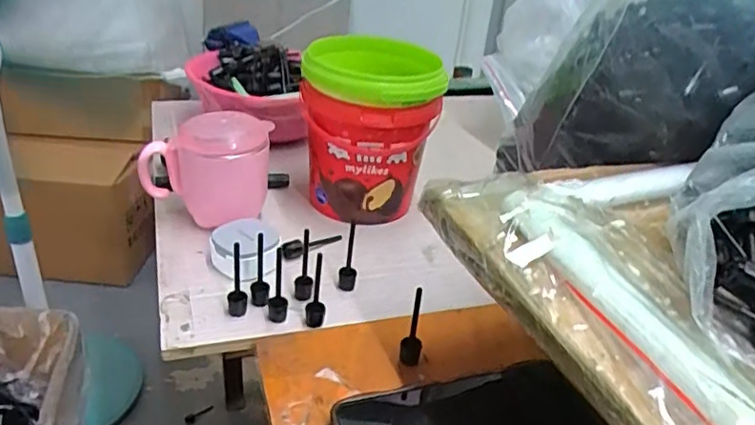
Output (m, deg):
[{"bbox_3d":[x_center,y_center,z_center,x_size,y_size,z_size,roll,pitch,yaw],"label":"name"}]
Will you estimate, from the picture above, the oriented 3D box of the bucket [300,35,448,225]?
[{"bbox_3d":[-0.010,-0.077,0.593,0.125,0.164,0.112,-1,31,-13],"label":"bucket"}]

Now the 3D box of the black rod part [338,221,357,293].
[{"bbox_3d":[-0.024,0.037,0.495,0.015,0.067,0.014,3,31,-3],"label":"black rod part"}]

